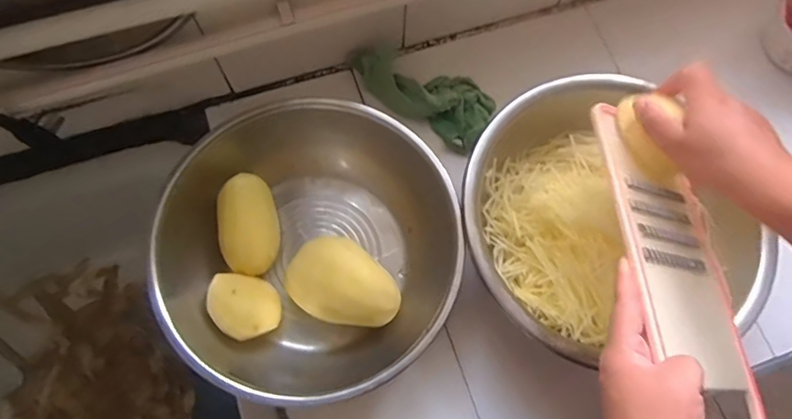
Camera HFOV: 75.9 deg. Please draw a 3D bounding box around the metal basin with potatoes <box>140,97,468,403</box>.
[{"bbox_3d":[-0.076,0.039,0.479,0.259,0.086,0.247,1,72,-2],"label":"metal basin with potatoes"}]

